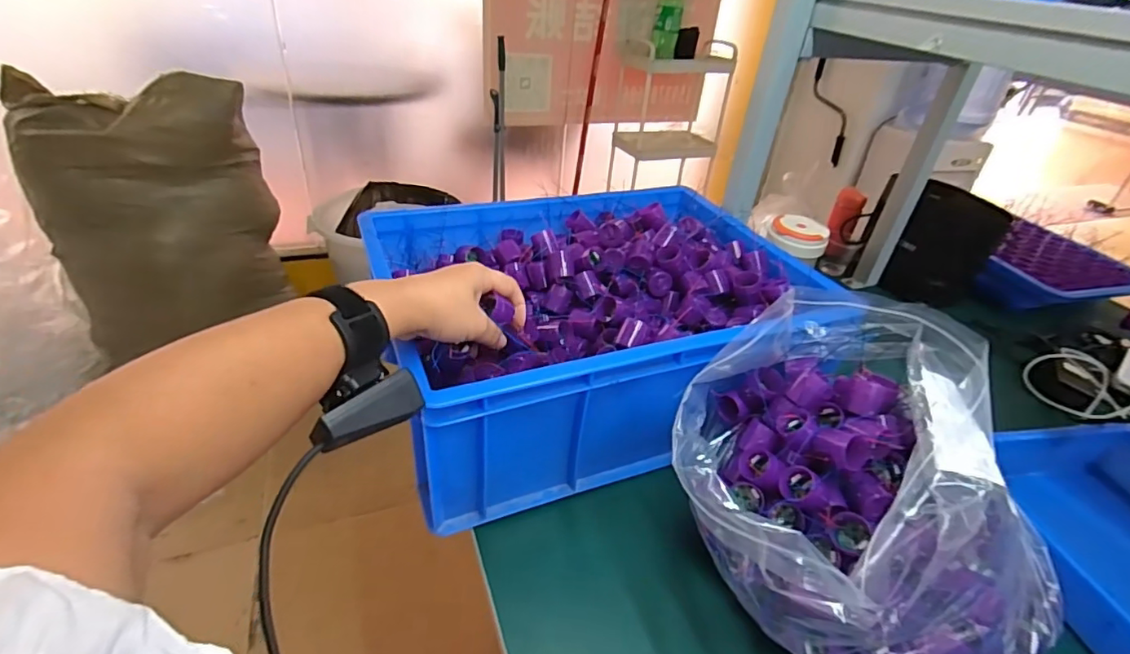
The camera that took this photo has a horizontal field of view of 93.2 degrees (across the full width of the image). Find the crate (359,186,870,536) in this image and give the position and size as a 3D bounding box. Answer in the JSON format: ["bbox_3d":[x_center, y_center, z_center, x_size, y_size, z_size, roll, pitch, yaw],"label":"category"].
[{"bbox_3d":[0.030,-0.002,0.639,0.458,0.183,0.347,-10,38,-21],"label":"crate"}]

